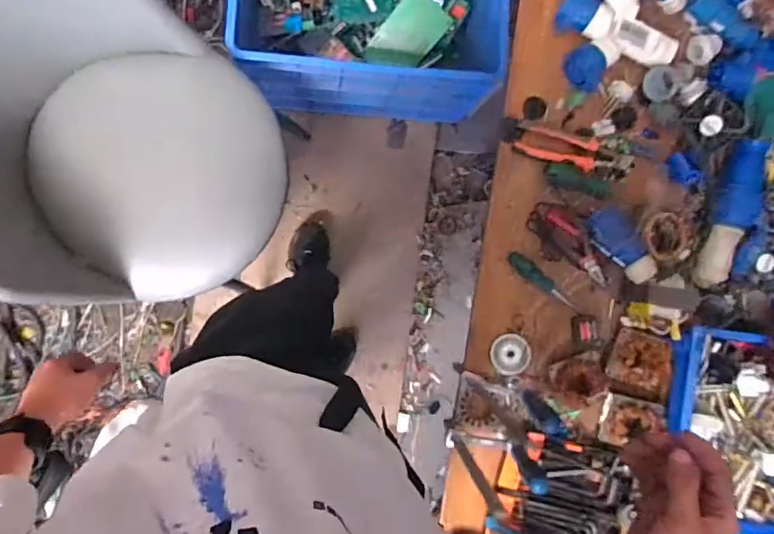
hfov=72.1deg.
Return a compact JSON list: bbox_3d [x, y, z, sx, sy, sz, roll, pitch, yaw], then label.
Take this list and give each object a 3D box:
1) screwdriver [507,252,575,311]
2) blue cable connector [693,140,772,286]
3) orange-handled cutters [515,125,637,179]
[{"bbox_3d":[0.252,0.027,0.867,0.141,0.019,0.027,43,86,-7],"label":"screwdriver"},{"bbox_3d":[0.559,-0.084,0.854,0.062,0.061,0.241,15,89,-8],"label":"blue cable connector"},{"bbox_3d":[0.307,-0.186,0.870,0.195,0.033,0.052,12,90,-8],"label":"orange-handled cutters"}]

